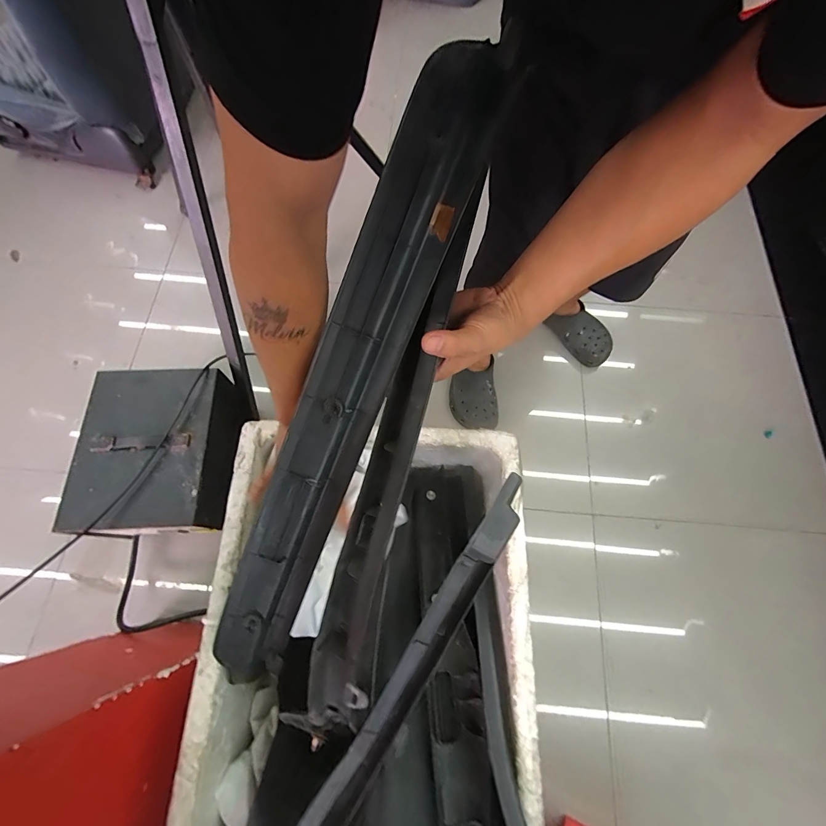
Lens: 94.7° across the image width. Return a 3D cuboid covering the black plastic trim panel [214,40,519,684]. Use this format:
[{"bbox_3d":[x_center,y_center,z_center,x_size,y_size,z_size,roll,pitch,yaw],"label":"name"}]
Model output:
[{"bbox_3d":[-0.074,-0.007,0.379,0.074,0.030,0.657,25,101,8],"label":"black plastic trim panel"}]

